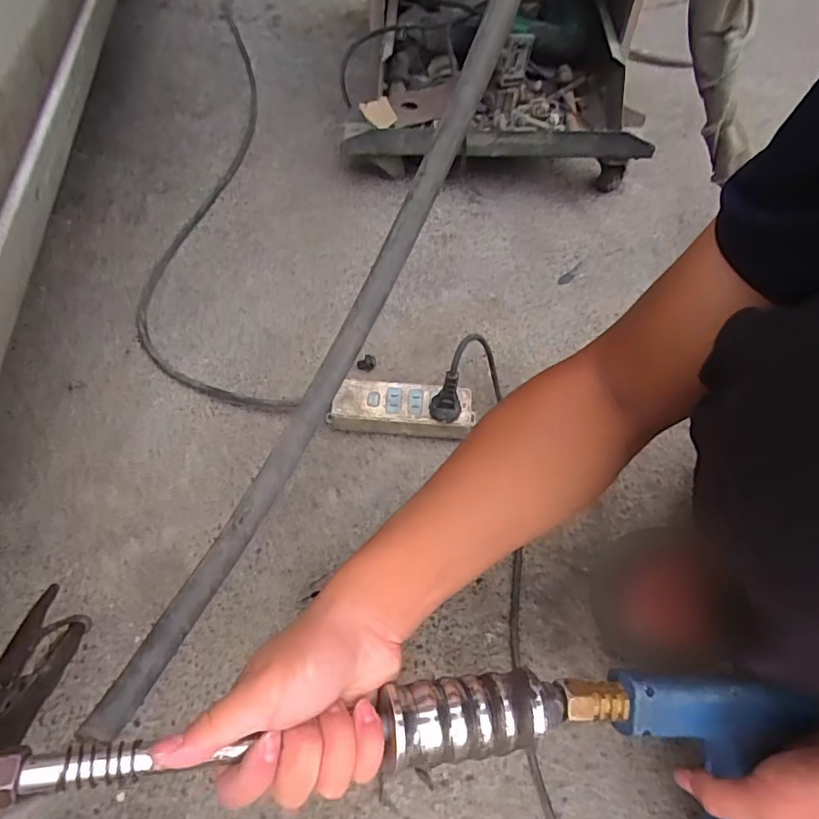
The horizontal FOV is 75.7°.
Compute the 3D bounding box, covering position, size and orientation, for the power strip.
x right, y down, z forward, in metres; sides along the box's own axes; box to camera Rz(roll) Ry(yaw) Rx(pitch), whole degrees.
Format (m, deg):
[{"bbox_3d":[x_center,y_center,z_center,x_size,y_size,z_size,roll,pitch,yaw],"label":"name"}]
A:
[{"bbox_3d":[-0.009,0.000,0.599,0.158,0.041,0.052,6,58,0],"label":"power strip"}]

